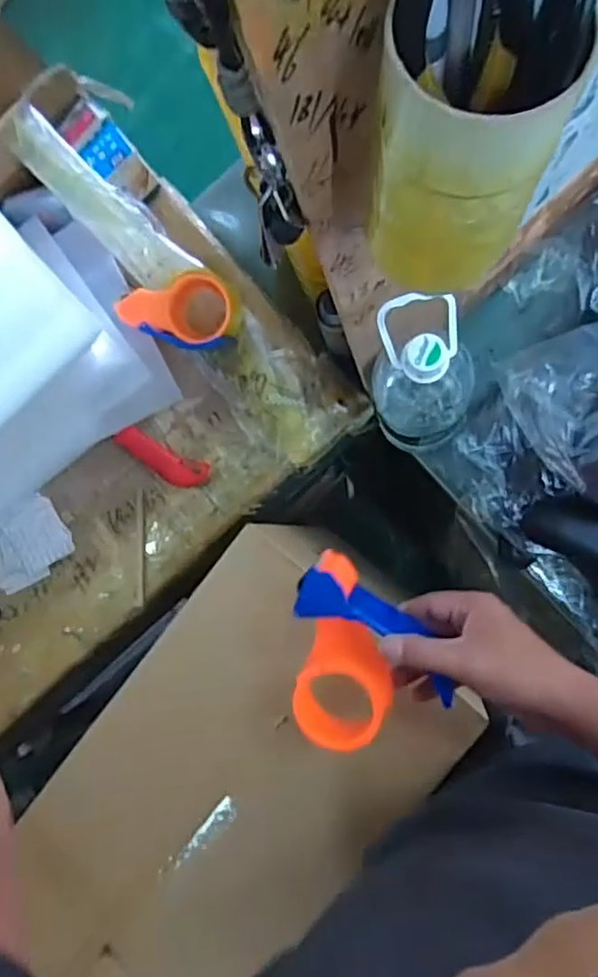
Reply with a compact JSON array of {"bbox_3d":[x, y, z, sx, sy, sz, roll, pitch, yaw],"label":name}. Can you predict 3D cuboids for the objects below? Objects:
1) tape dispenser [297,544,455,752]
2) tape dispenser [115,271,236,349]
[{"bbox_3d":[0.041,0.144,0.513,0.142,0.062,0.122,41,94,9],"label":"tape dispenser"},{"bbox_3d":[-0.141,-0.206,0.758,0.136,0.076,0.080,-11,85,8],"label":"tape dispenser"}]

